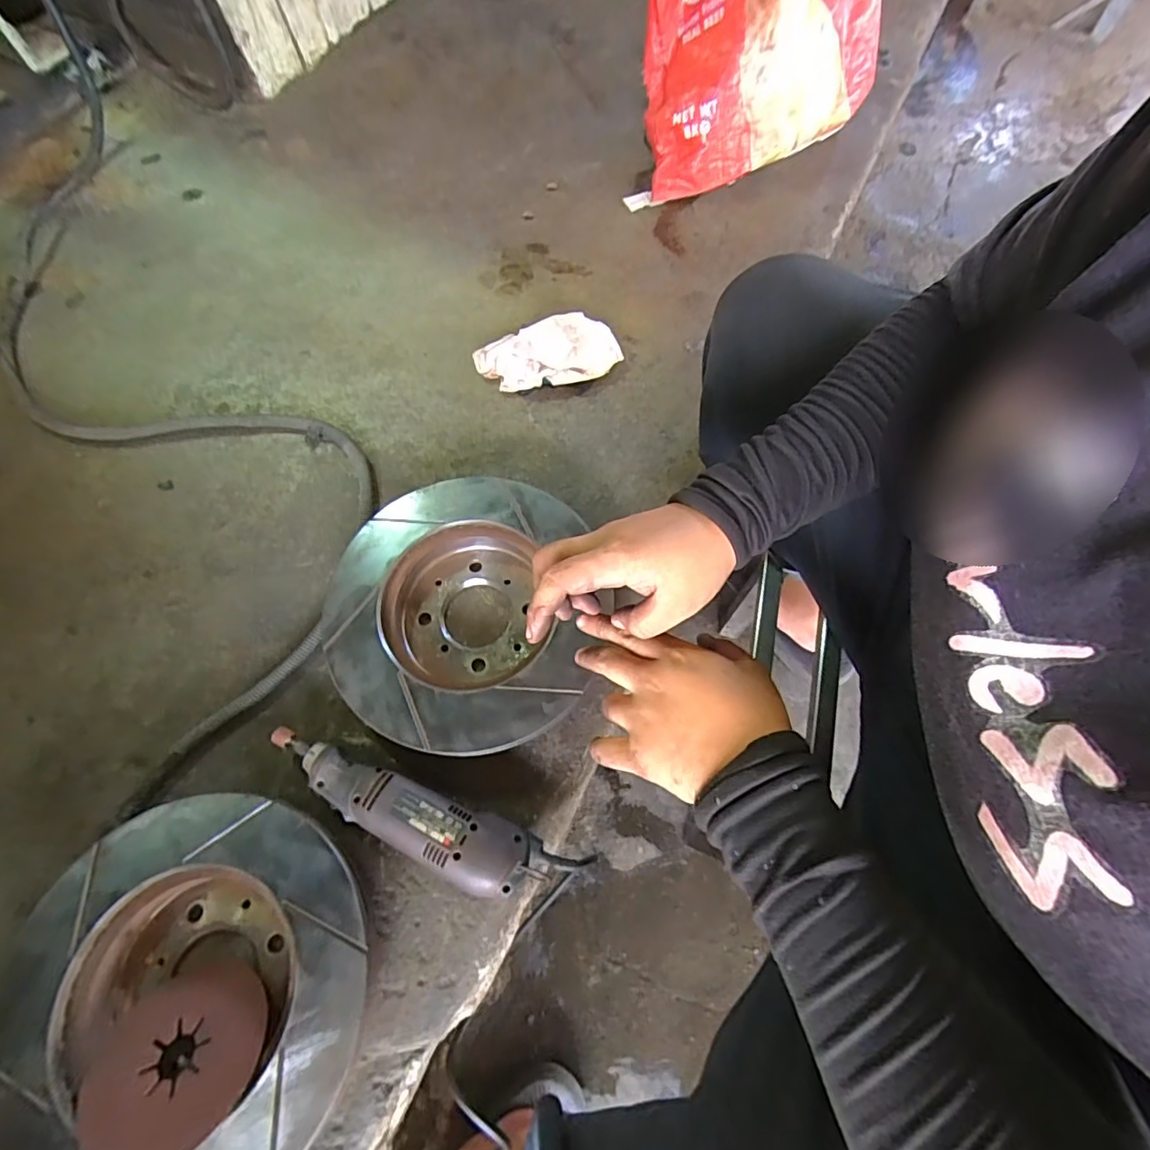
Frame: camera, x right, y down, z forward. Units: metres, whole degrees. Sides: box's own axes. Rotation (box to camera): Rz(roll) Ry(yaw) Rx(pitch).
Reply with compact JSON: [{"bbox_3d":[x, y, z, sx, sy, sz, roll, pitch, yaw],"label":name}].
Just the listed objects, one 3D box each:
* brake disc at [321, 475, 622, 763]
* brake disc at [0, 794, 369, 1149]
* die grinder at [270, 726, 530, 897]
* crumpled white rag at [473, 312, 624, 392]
[{"bbox_3d":[-0.096,0.034,0.491,0.238,0.047,0.245,0,67,1],"label":"brake disc"},{"bbox_3d":[-0.286,0.301,0.382,0.262,0.052,0.261,0,67,1],"label":"brake disc"},{"bbox_3d":[-0.147,0.188,0.430,0.227,0.046,0.050,19,69,9],"label":"die grinder"},{"bbox_3d":[-0.029,-0.253,0.614,0.163,0.043,0.079,-20,68,-7],"label":"crumpled white rag"}]

